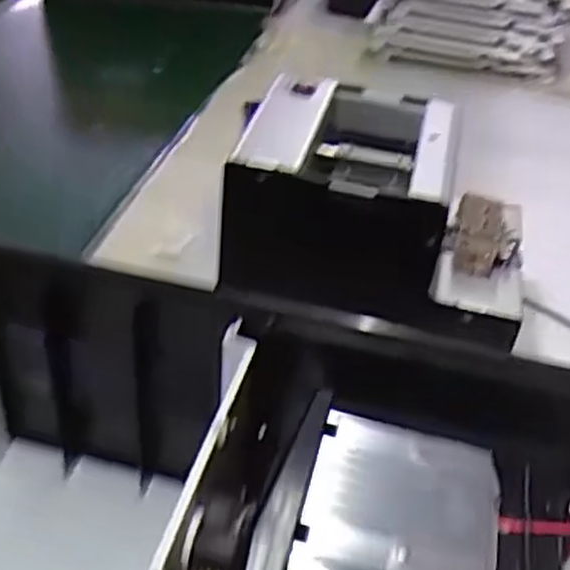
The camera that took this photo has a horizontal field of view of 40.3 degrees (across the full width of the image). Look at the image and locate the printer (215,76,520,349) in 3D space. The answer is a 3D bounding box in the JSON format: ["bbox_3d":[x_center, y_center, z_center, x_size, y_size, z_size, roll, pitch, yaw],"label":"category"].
[{"bbox_3d":[0.061,-0.040,0.490,0.177,0.118,0.125,9,37,8],"label":"printer"}]

